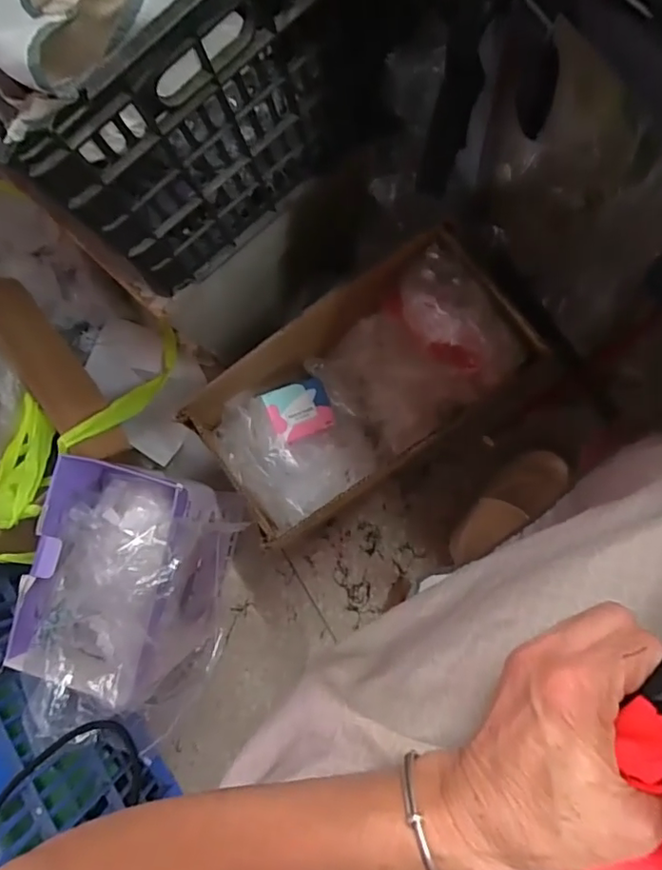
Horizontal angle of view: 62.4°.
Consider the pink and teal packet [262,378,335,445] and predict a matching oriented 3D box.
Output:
[{"bbox_3d":[-0.049,-0.039,0.895,0.118,0.018,0.088,-24,93,-34],"label":"pink and teal packet"}]

